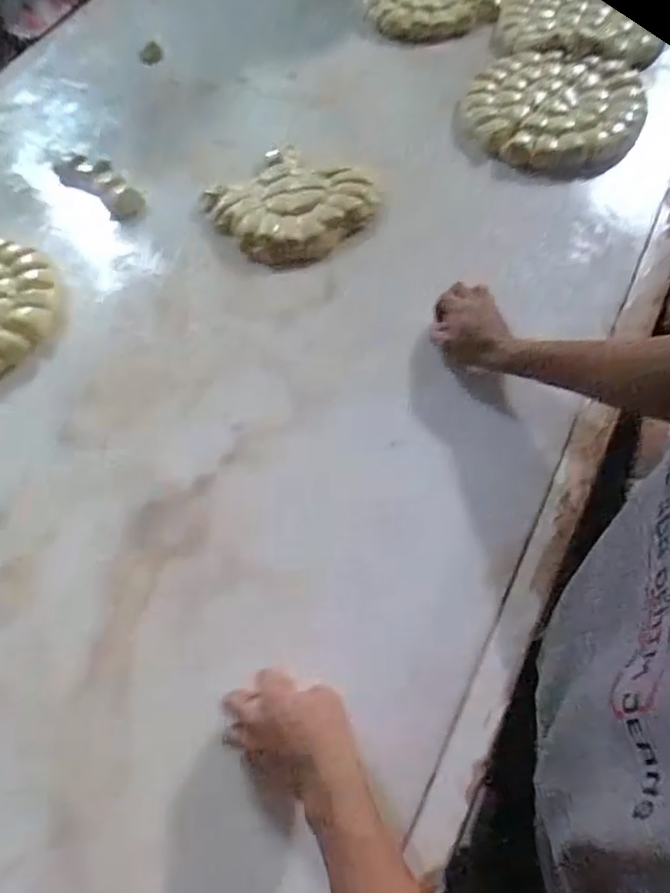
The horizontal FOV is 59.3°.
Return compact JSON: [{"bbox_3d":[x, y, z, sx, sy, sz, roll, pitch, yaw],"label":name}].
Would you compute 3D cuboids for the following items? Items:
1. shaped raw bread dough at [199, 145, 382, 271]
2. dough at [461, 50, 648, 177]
[{"bbox_3d":[-0.062,-0.350,0.860,0.206,0.041,0.207,-1,62,2],"label":"shaped raw bread dough"},{"bbox_3d":[0.343,-0.525,0.928,0.257,0.047,0.265,16,64,10],"label":"dough"}]

